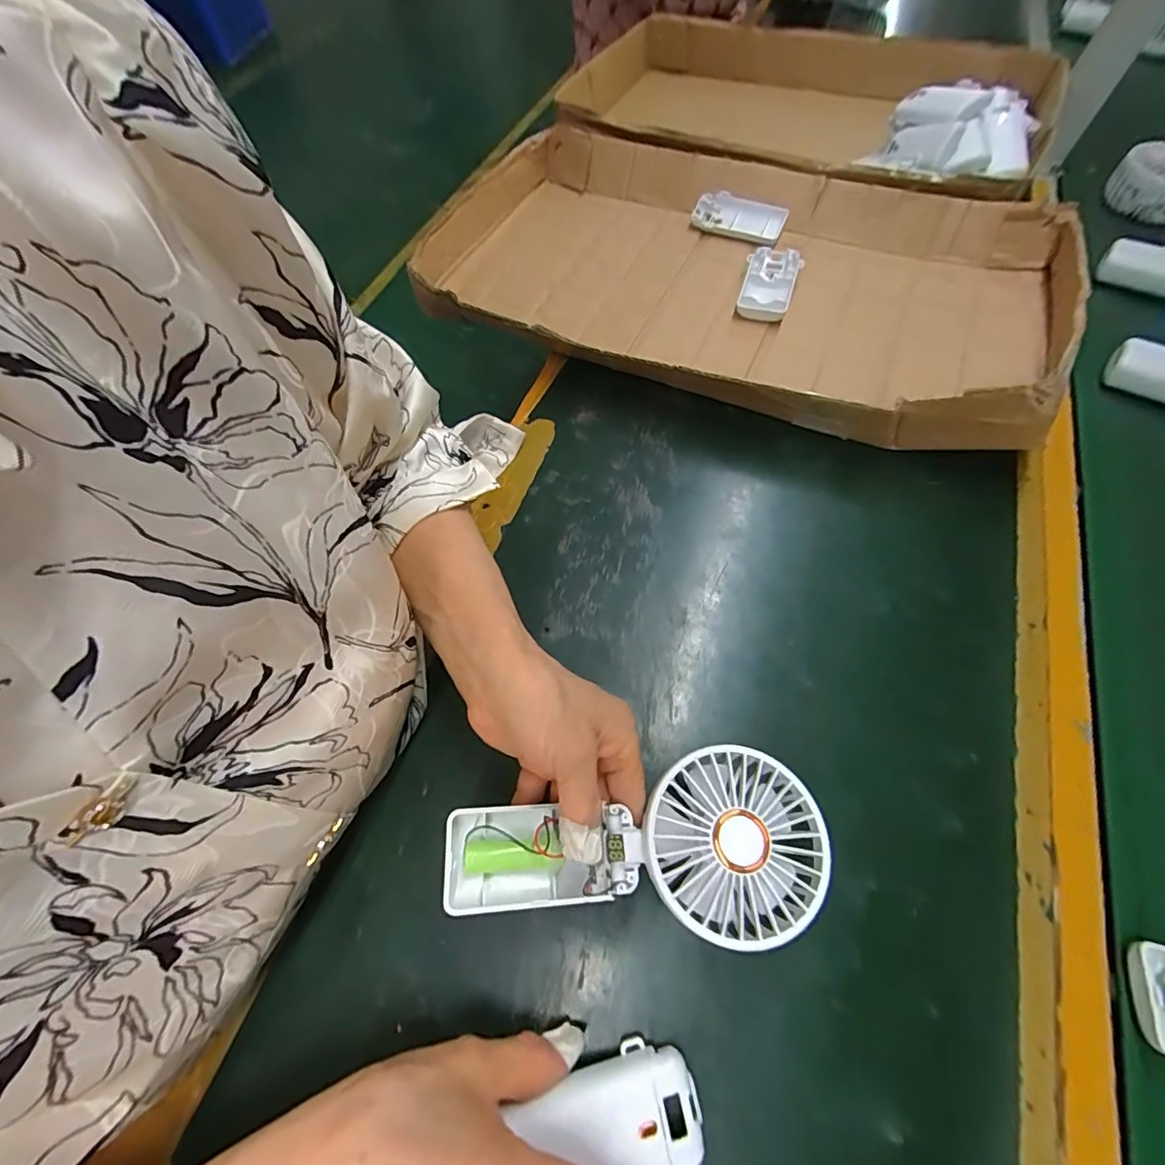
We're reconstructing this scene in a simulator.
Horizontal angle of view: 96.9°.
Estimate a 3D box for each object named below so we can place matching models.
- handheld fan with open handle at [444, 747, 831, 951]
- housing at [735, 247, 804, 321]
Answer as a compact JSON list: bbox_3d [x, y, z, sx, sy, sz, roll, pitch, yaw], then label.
[{"bbox_3d":[0.026,0.131,0.255,0.176,0.029,0.078,-4,62,2],"label":"handheld fan with open handle"},{"bbox_3d":[0.173,-0.280,0.485,0.049,0.017,0.093,20,65,13],"label":"housing"}]

